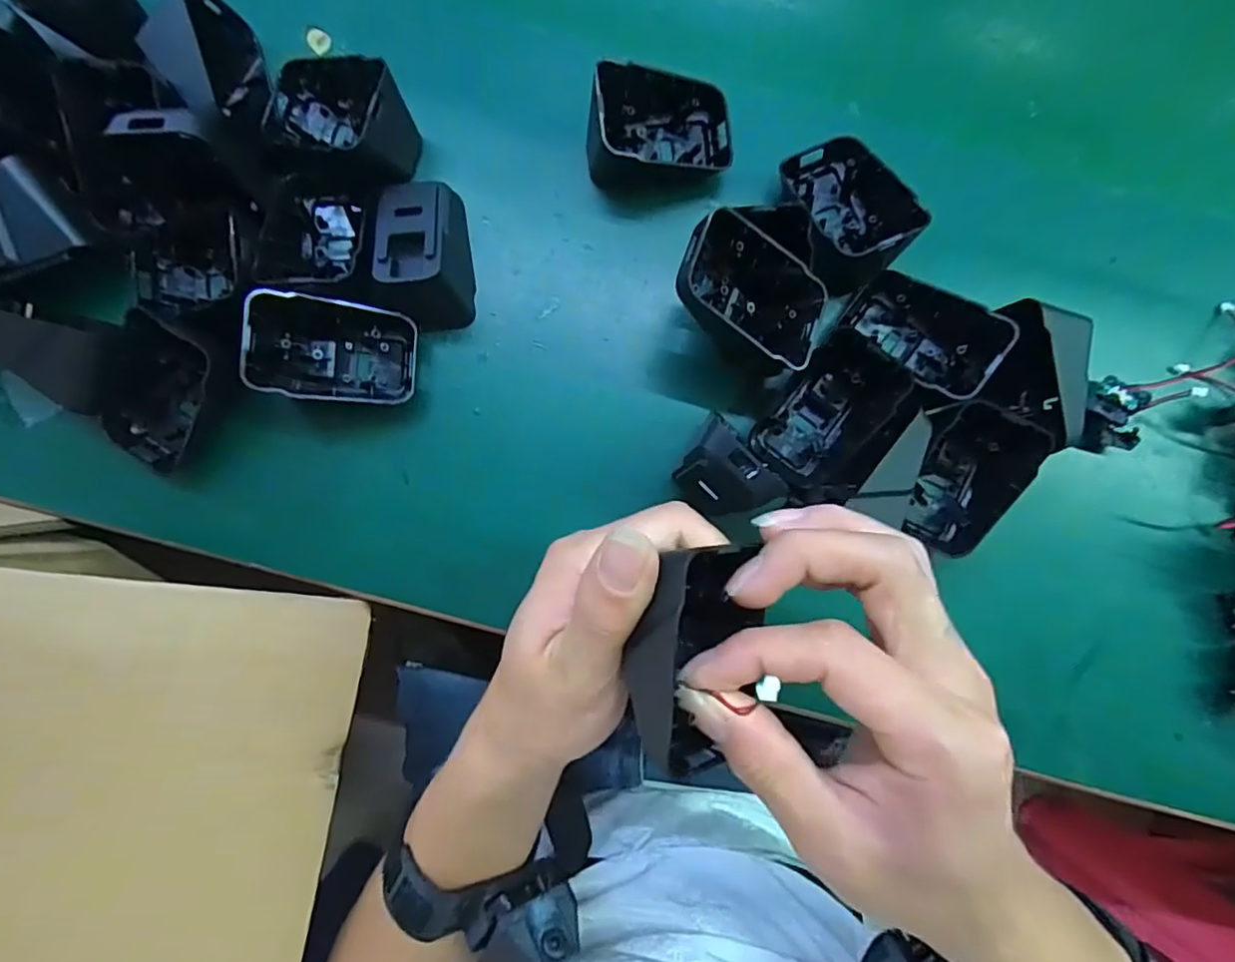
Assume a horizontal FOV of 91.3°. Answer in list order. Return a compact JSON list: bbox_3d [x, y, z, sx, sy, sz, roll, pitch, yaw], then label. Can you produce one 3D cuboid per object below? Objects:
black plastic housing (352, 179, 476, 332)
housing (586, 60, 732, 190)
[{"bbox_3d":[-0.093,-0.108,0.281,0.046,0.036,0.066,4,85,-2],"label":"black plastic housing"},{"bbox_3d":[0.020,-0.166,0.286,0.070,0.044,0.044,-4,85,-3],"label":"housing"}]

